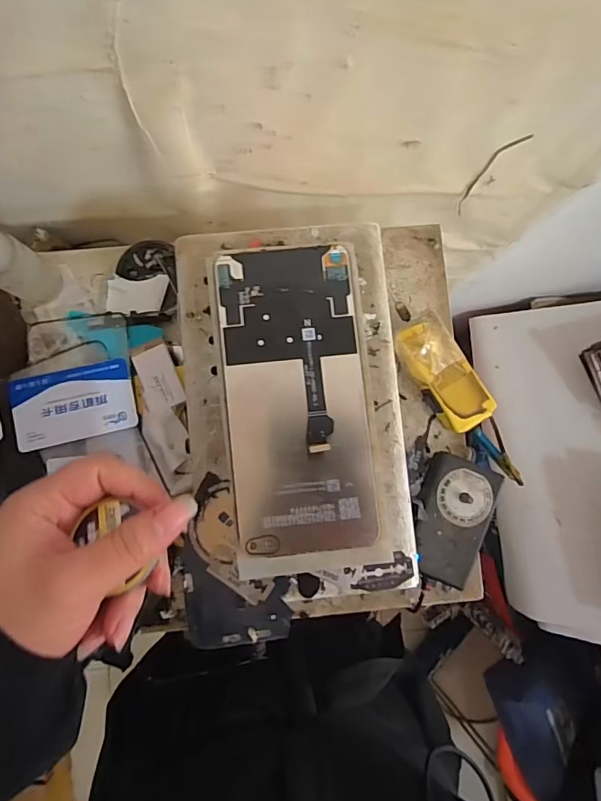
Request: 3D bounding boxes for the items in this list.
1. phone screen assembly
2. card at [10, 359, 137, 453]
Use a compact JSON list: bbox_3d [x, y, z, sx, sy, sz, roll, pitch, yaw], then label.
[{"bbox_3d":[-0.002,-0.002,0.240,0.070,0.007,0.157,-5,84,-4],"label":"phone screen assembly"},{"bbox_3d":[-0.165,0.002,0.339,0.083,0.004,0.054,-12,82,-6],"label":"card"}]

